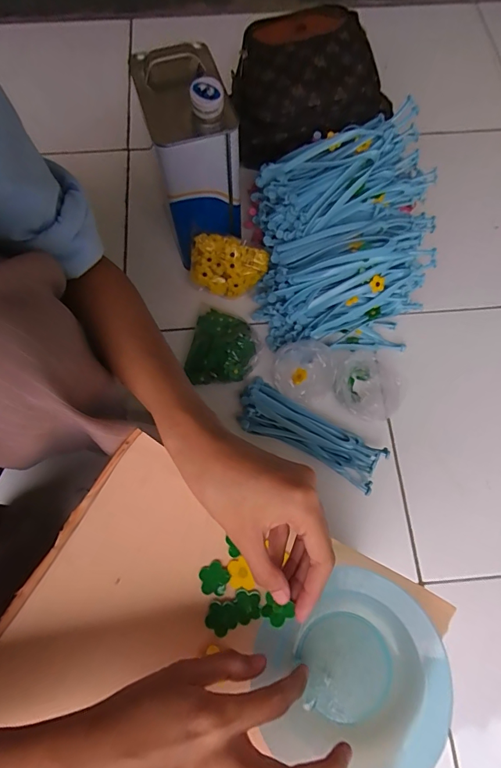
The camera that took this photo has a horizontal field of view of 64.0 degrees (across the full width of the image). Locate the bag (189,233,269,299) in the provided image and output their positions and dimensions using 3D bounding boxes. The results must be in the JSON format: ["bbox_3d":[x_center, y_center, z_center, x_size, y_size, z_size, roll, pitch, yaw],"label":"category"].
[{"bbox_3d":[-0.033,-0.186,0.629,0.120,0.079,0.067,3,70,1],"label":"bag"}]

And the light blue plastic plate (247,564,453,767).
[{"bbox_3d":[0.068,0.205,0.276,0.132,0.033,0.114,-34,74,-12],"label":"light blue plastic plate"}]

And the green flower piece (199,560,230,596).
[{"bbox_3d":[-0.027,0.148,0.303,0.022,0.004,0.023,0,70,-1],"label":"green flower piece"}]

